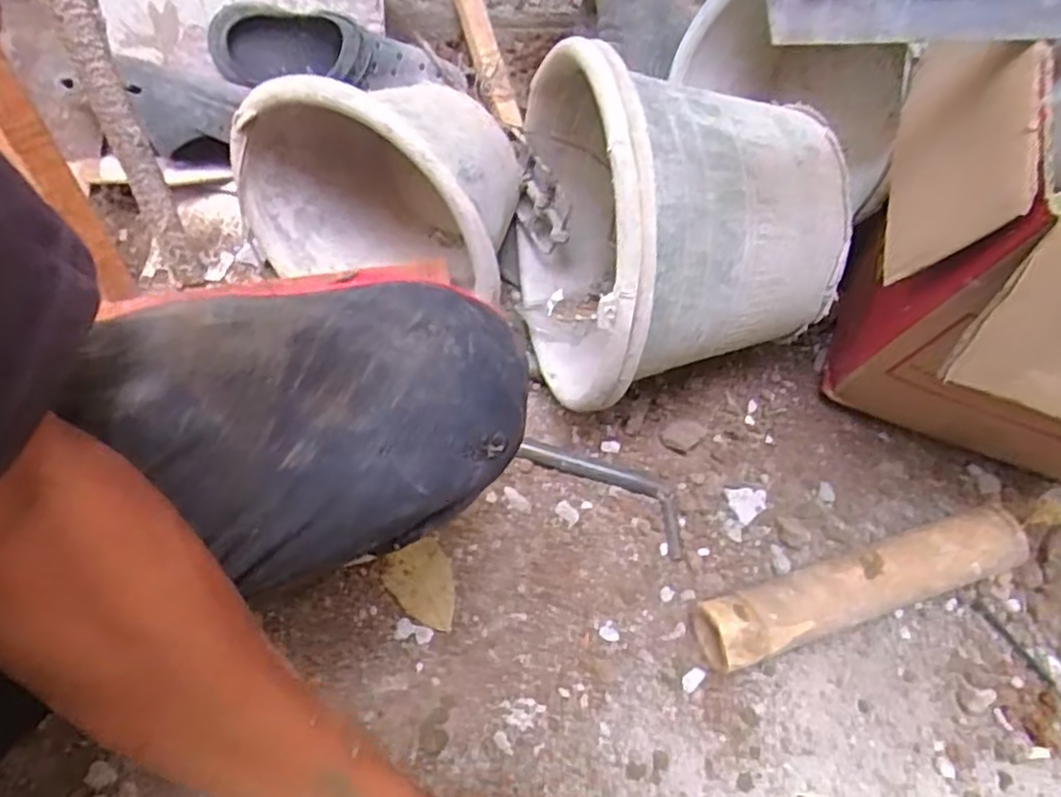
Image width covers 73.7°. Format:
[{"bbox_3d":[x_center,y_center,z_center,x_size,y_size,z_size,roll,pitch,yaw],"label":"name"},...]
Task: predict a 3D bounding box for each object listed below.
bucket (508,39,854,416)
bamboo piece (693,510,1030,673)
[{"bbox_3d":[0.125,-0.155,0.617,0.236,0.274,0.270,-13,67,-7],"label":"bucket"},{"bbox_3d":[0.286,0.164,0.618,0.291,0.061,0.053,-16,68,-8],"label":"bamboo piece"}]

